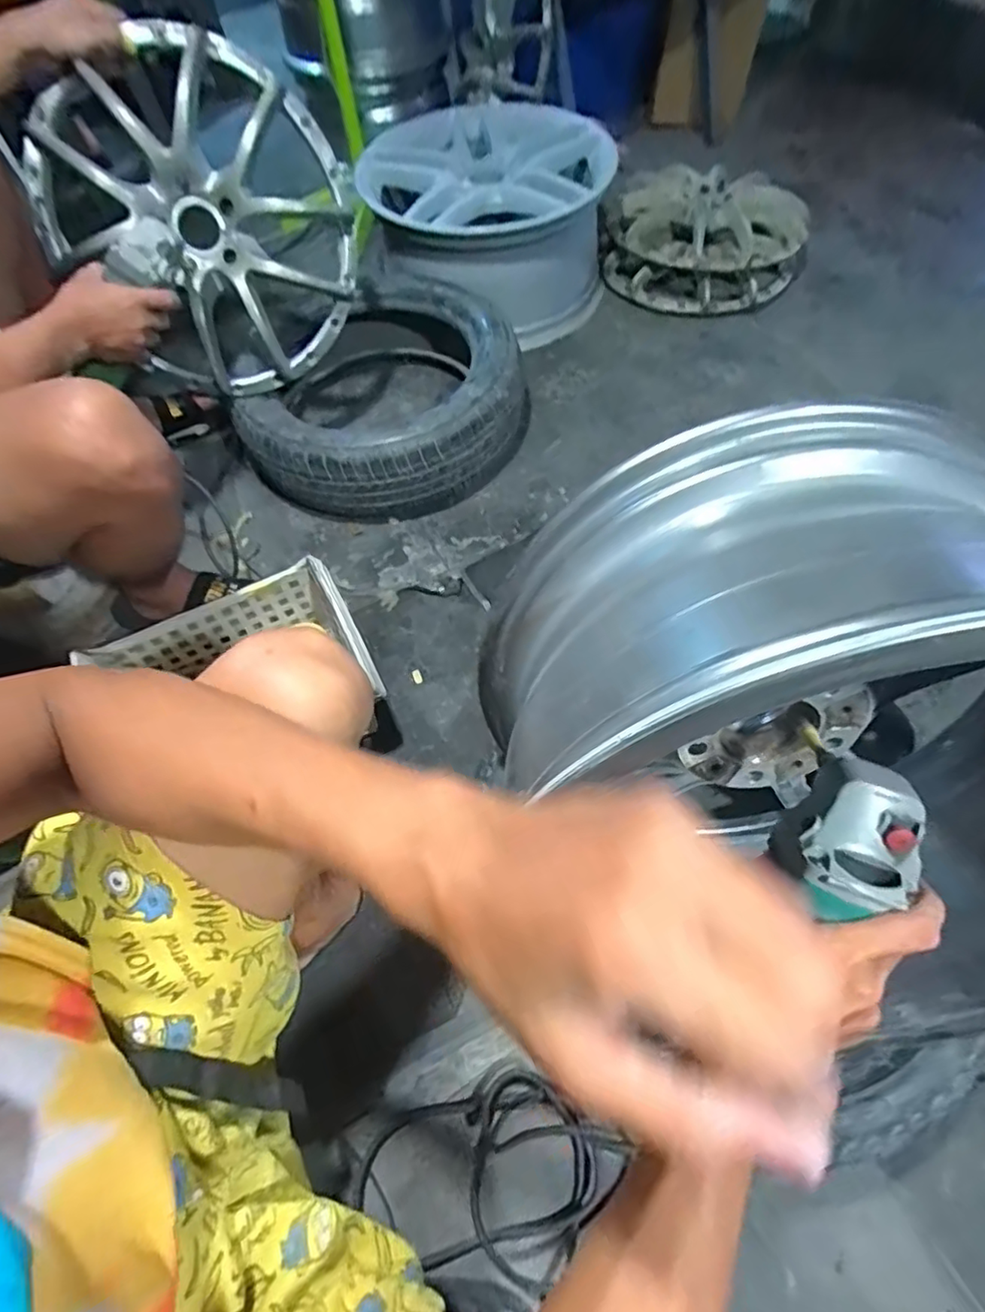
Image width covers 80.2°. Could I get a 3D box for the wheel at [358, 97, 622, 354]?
[{"bbox_3d":[-0.014,-0.923,1.254,0.450,0.274,0.452,-2,59,4],"label":"wheel"}]

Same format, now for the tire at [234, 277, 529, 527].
[{"bbox_3d":[-0.214,-0.500,1.090,0.503,0.171,0.530,-2,59,4],"label":"tire"}]

